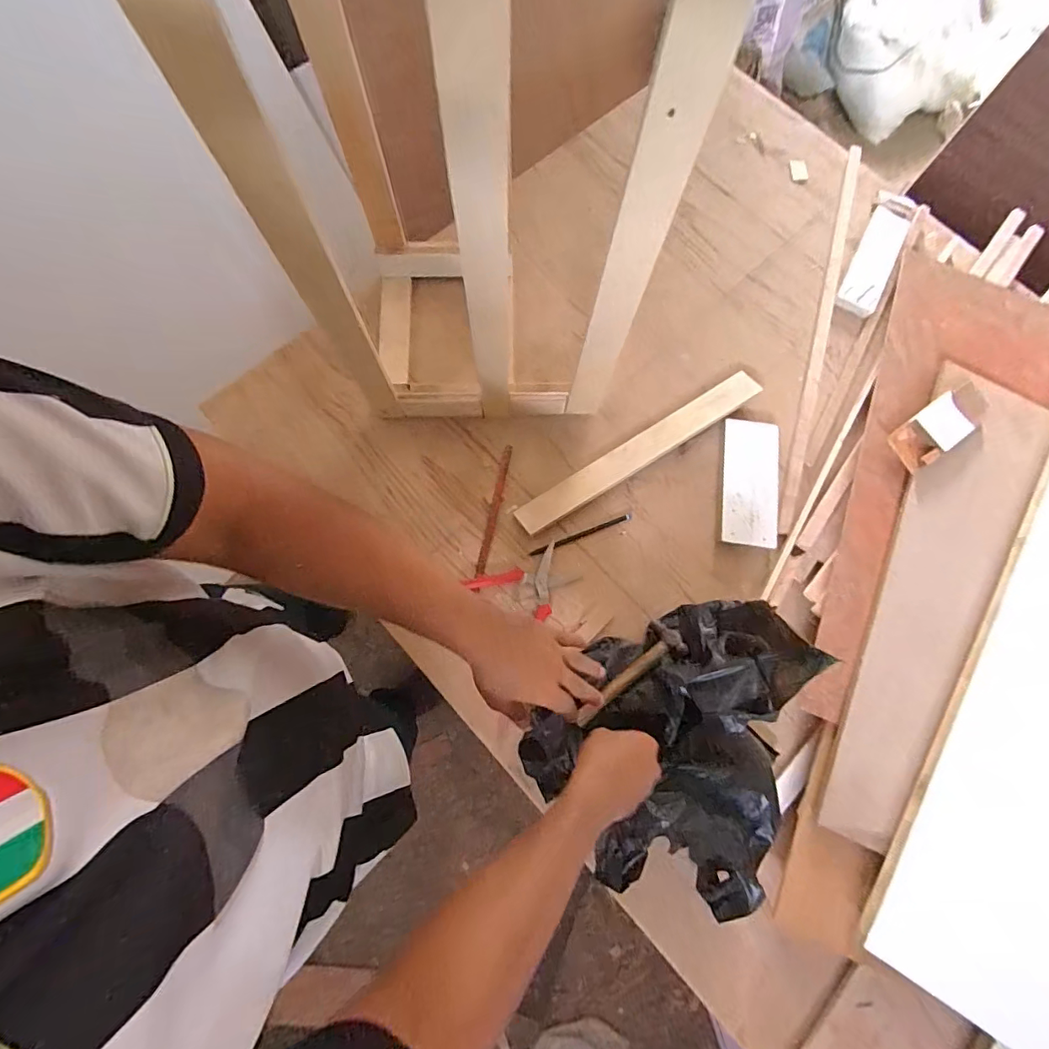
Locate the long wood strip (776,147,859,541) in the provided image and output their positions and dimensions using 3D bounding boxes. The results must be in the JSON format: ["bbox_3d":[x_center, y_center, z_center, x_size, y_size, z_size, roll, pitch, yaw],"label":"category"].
[{"bbox_3d":[0.512,-0.349,0.849,0.030,0.015,0.770,16,76,3],"label":"long wood strip"}]

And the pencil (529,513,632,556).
[{"bbox_3d":[0.087,0.017,0.752,0.163,0.004,0.011,-20,77,-6],"label":"pencil"}]

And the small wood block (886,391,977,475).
[{"bbox_3d":[0.618,-0.140,0.749,0.129,0.019,0.068,-31,78,-9],"label":"small wood block"}]

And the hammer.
[{"bbox_3d":[0.143,0.205,0.676,0.187,0.029,0.053,-35,79,-17],"label":"hammer"}]

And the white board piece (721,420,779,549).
[{"bbox_3d":[0.348,-0.065,0.762,0.085,0.016,0.198,7,76,0],"label":"white board piece"}]

